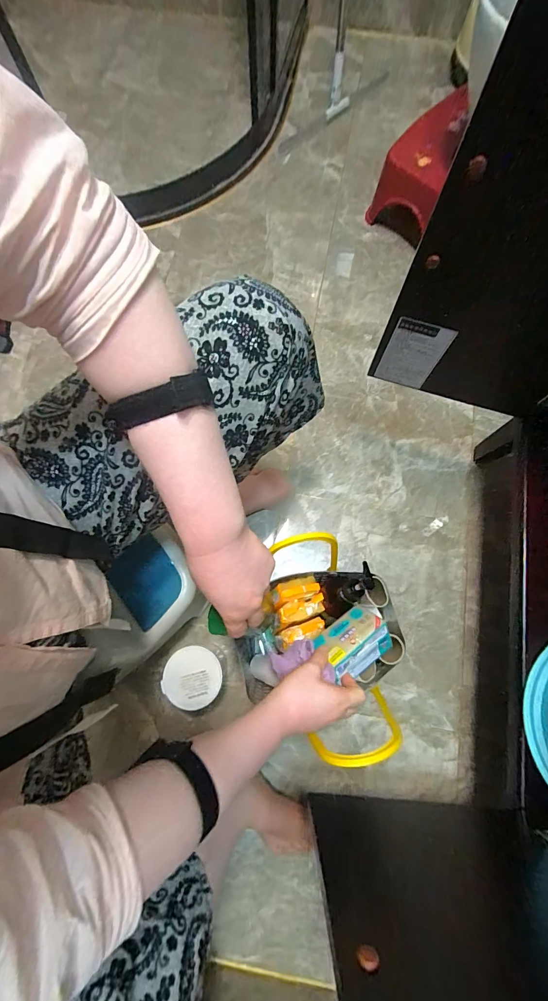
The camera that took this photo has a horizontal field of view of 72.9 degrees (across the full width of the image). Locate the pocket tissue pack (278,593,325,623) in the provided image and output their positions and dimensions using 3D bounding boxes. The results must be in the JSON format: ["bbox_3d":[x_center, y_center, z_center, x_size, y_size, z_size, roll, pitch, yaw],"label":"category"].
[{"bbox_3d":[0.044,0.172,0.587,0.072,0.023,0.031,-14,76,-4],"label":"pocket tissue pack"}]

